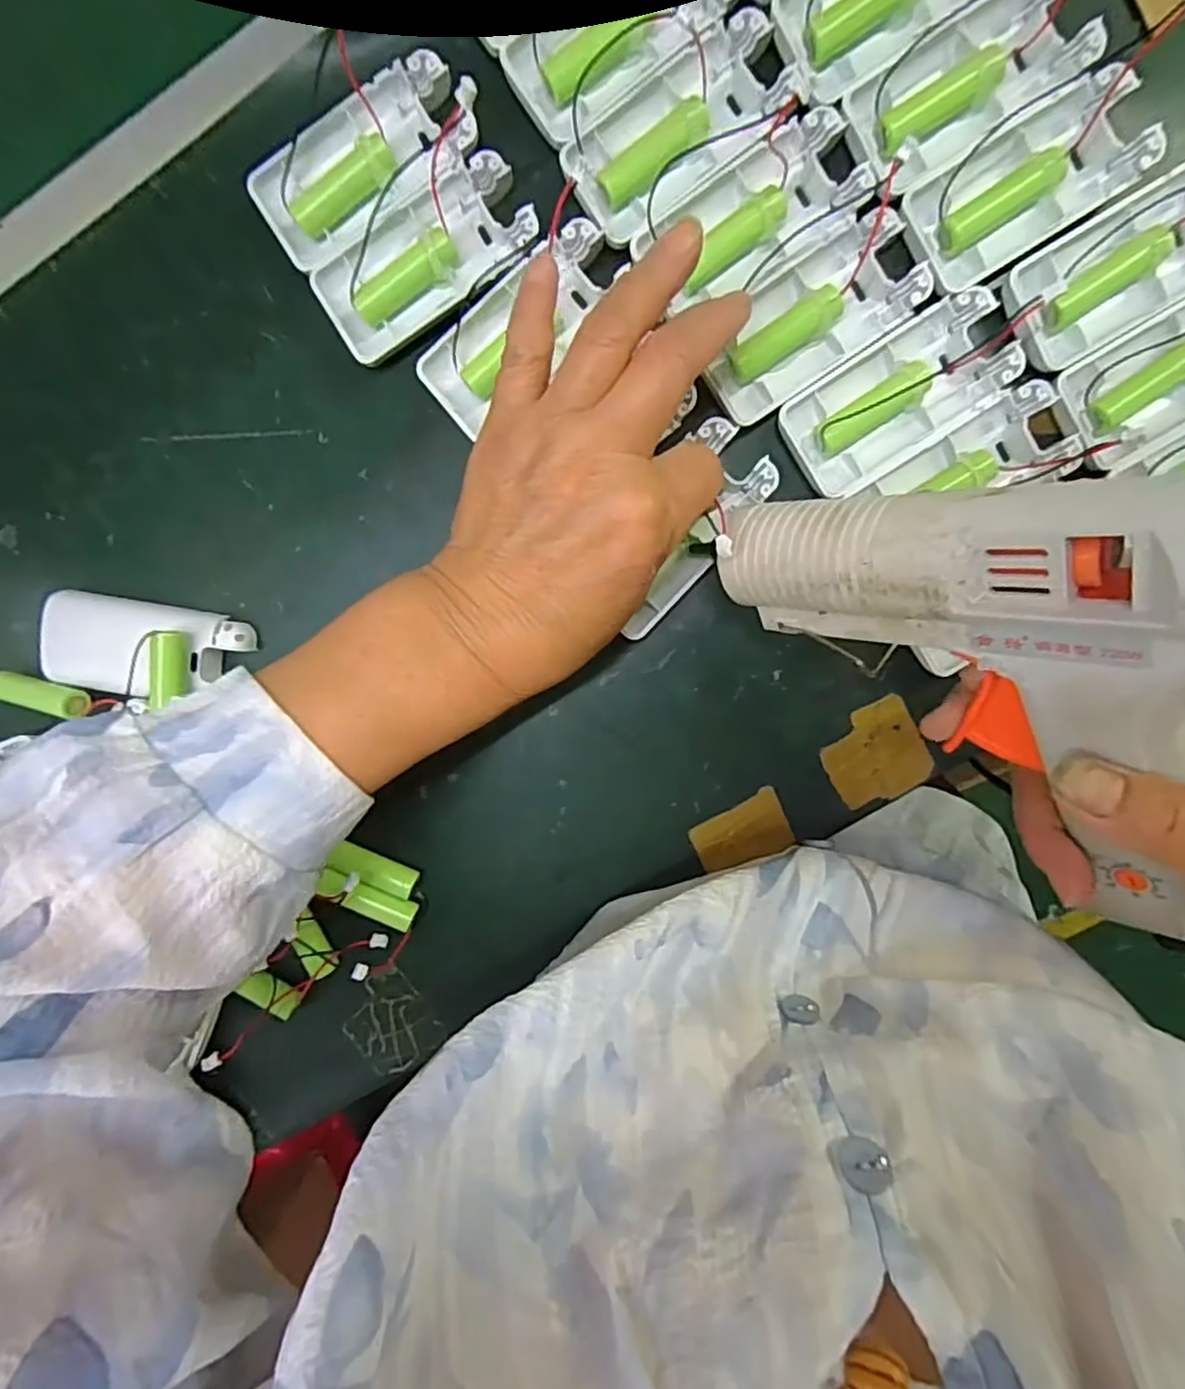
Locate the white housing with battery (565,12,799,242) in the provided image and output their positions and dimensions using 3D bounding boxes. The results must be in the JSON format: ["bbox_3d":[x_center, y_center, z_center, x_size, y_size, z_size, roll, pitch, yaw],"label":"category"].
[{"bbox_3d":[0.035,-0.228,0.272,0.094,0.016,0.042,-33,95,8],"label":"white housing with battery"}]

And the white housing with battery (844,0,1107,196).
[{"bbox_3d":[0.148,-0.242,0.262,0.089,0.016,0.045,-31,95,8],"label":"white housing with battery"}]

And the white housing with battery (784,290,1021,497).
[{"bbox_3d":[0.127,-0.125,0.280,0.091,0.016,0.044,-34,95,8],"label":"white housing with battery"}]

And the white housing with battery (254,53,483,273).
[{"bbox_3d":[-0.096,-0.223,0.280,0.093,0.013,0.043,-32,95,8],"label":"white housing with battery"}]

